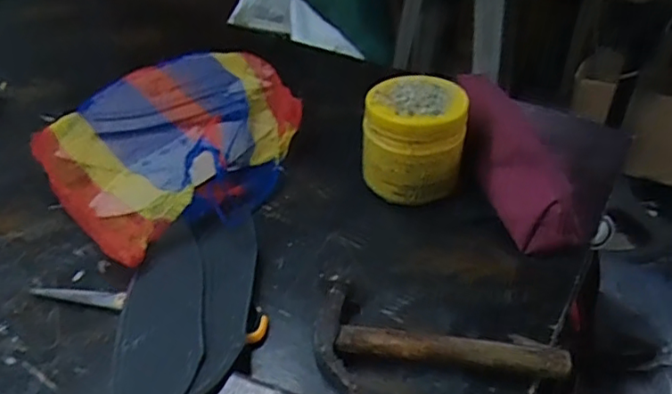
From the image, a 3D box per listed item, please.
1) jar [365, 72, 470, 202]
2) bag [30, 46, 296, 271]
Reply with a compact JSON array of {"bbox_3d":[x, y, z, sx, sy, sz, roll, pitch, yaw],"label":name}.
[{"bbox_3d":[0.075,-0.046,0.585,0.096,0.108,0.095,2,40,4],"label":"jar"},{"bbox_3d":[-0.153,-0.069,0.651,0.303,0.079,0.265,-31,48,-31],"label":"bag"}]

